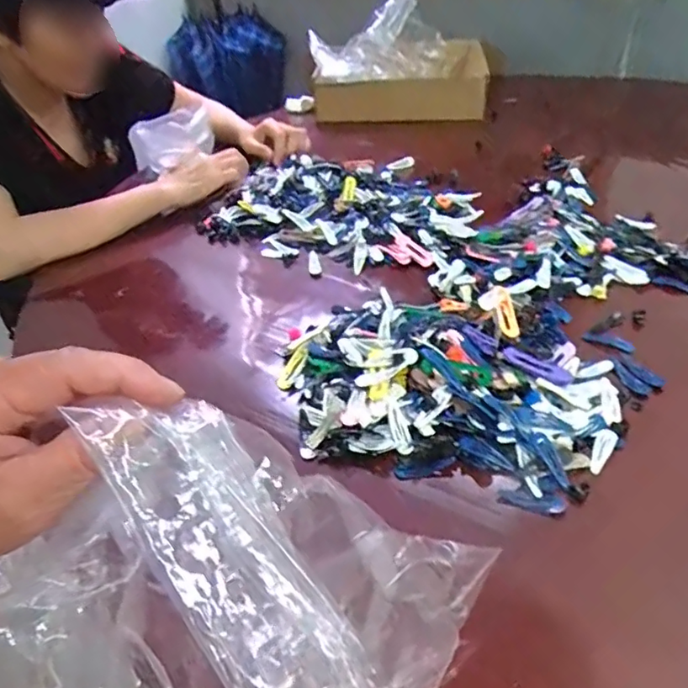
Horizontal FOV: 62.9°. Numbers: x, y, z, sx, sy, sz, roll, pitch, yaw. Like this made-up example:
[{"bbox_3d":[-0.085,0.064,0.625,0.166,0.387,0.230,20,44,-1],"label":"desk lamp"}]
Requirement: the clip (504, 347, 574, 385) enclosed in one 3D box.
[{"bbox_3d":[0.161,0.019,0.468,0.057,0.004,0.022,24,44,16],"label":"clip"}]

